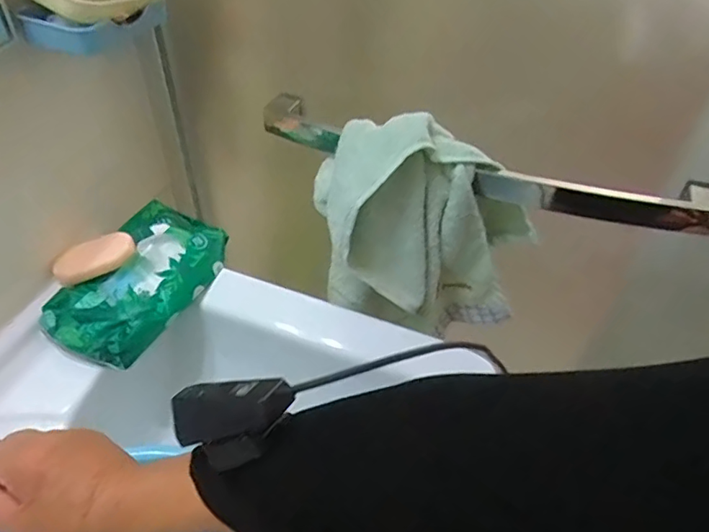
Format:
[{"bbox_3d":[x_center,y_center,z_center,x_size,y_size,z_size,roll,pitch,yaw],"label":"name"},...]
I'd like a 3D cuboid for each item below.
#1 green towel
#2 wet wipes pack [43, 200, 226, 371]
[{"bbox_3d":[0.071,-0.038,0.605,0.220,0.226,0.111,2,43,0],"label":"green towel"},{"bbox_3d":[-0.236,0.013,0.633,0.130,0.051,0.214,20,46,18],"label":"wet wipes pack"}]

